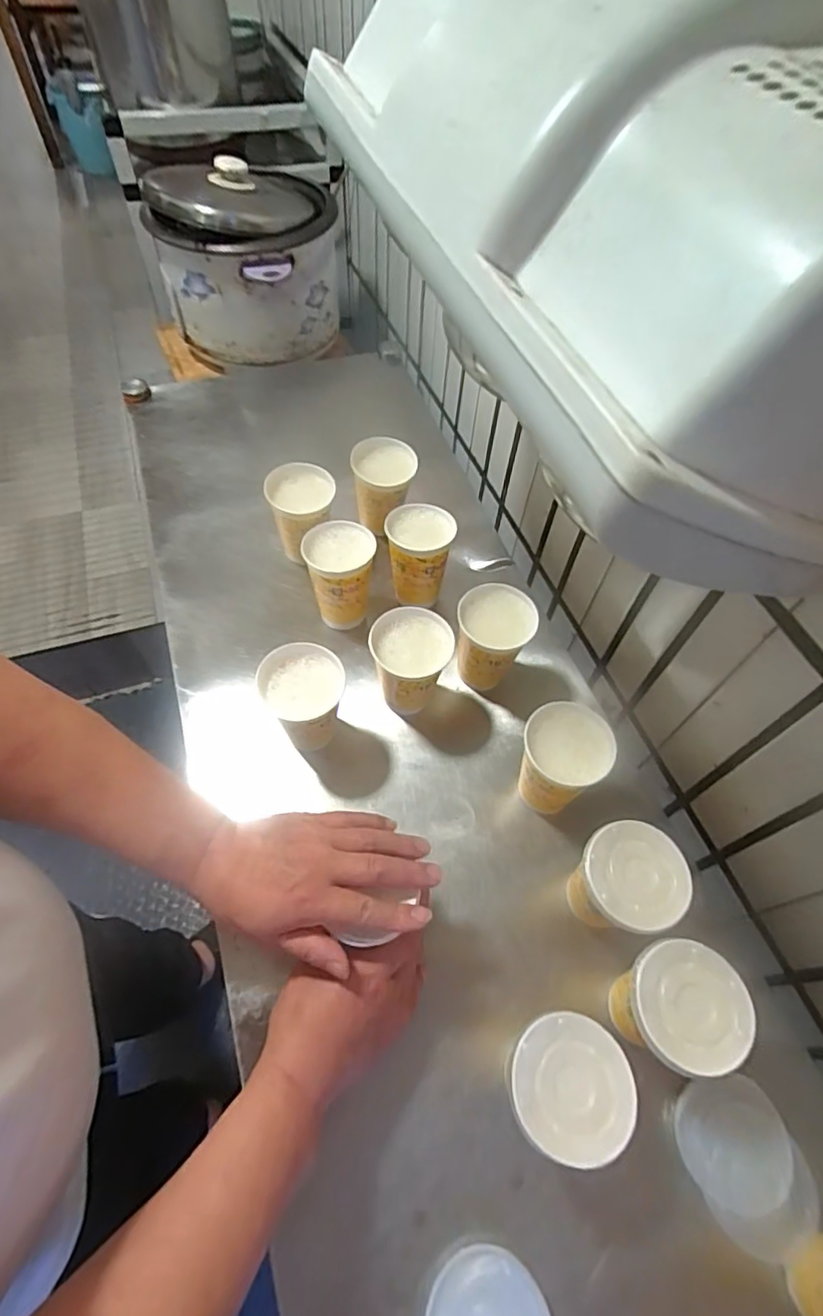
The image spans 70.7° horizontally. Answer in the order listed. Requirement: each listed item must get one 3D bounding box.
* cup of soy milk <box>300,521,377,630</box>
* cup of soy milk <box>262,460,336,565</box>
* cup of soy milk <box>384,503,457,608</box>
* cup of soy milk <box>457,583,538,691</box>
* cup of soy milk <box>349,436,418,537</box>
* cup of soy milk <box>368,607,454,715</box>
[{"bbox_3d":[-0.078,-0.090,0.646,0.071,0.103,0.075,1,57,-2],"label":"cup of soy milk"},{"bbox_3d":[-0.127,-0.164,0.683,0.073,0.097,0.076,1,57,-2],"label":"cup of soy milk"},{"bbox_3d":[0.008,-0.116,0.670,0.072,0.102,0.078,1,57,-2],"label":"cup of soy milk"},{"bbox_3d":[0.083,-0.015,0.616,0.075,0.112,0.074,1,57,-2],"label":"cup of soy milk"},{"bbox_3d":[-0.034,-0.205,0.728,0.075,0.107,0.080,1,57,-2],"label":"cup of soy milk"},{"bbox_3d":[-0.001,0.010,0.584,0.076,0.103,0.074,1,57,-2],"label":"cup of soy milk"}]

